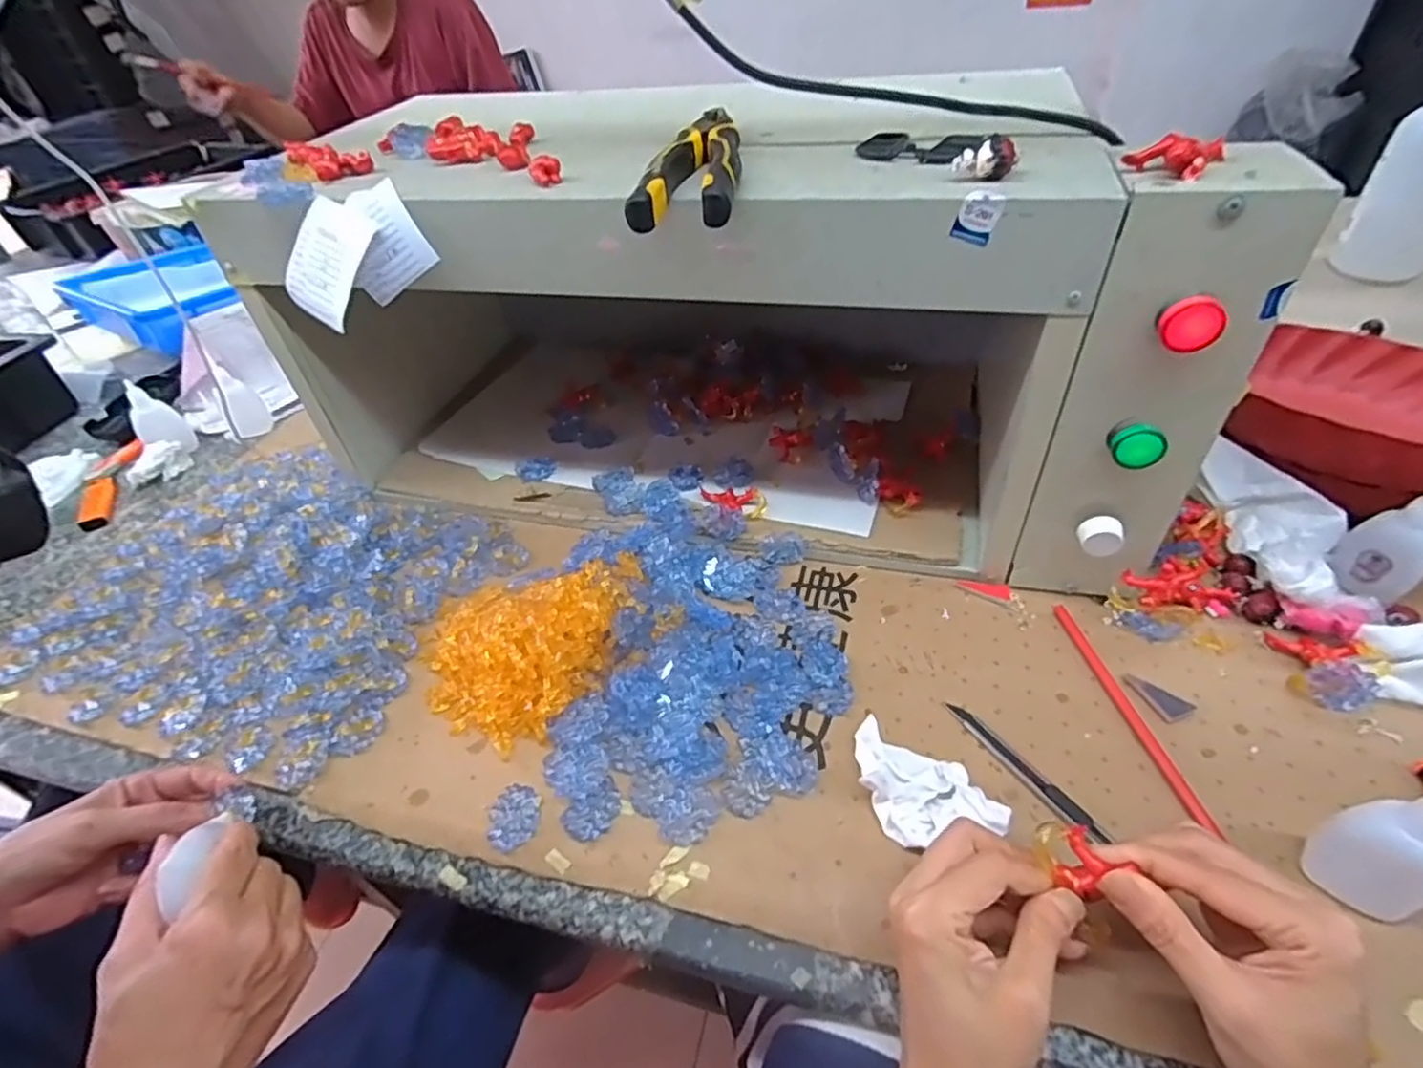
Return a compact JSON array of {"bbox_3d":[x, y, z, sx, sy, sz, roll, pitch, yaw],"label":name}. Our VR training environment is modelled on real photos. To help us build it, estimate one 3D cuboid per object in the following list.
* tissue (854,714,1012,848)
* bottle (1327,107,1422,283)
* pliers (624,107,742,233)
[{"bbox_3d":[0.117,0.143,0.385,0.055,0.032,0.093,-23,46,-17],"label":"tissue"},{"bbox_3d":[0.812,-0.400,0.764,0.076,0.184,0.095,-36,50,-26],"label":"bottle"},{"bbox_3d":[-0.011,-0.211,0.377,0.052,0.019,0.150,-2,44,6],"label":"pliers"}]

